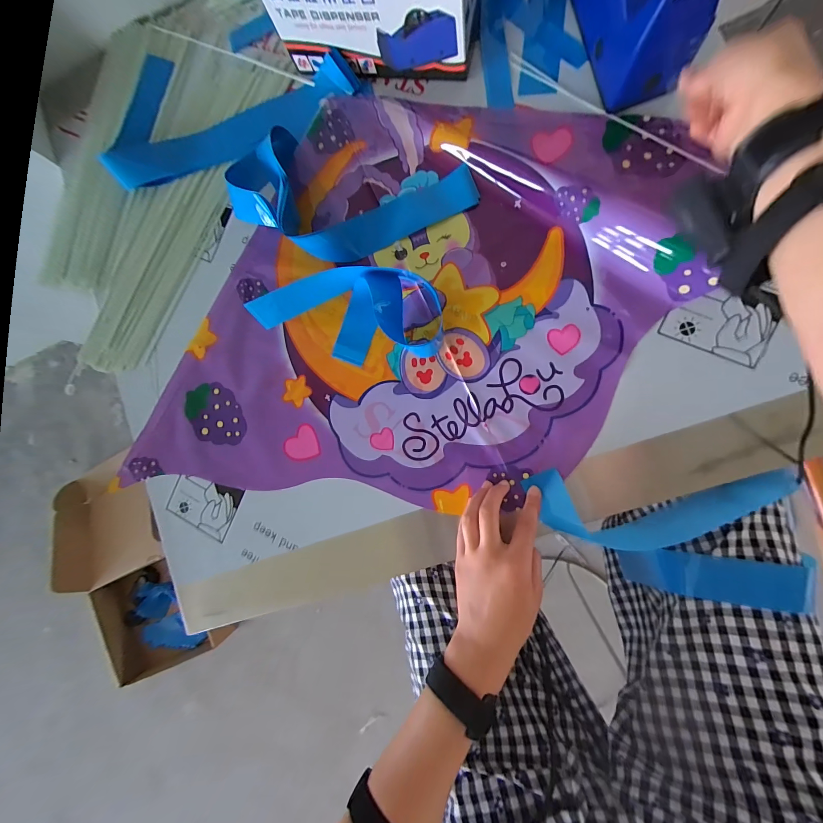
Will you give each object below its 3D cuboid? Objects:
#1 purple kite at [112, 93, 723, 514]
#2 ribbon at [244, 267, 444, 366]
[{"bbox_3d":[-0.033,-0.119,0.398,0.621,0.047,0.441,4,89,10],"label":"purple kite"},{"bbox_3d":[-0.077,-0.112,0.391,0.223,0.037,0.101,5,89,10],"label":"ribbon"}]

